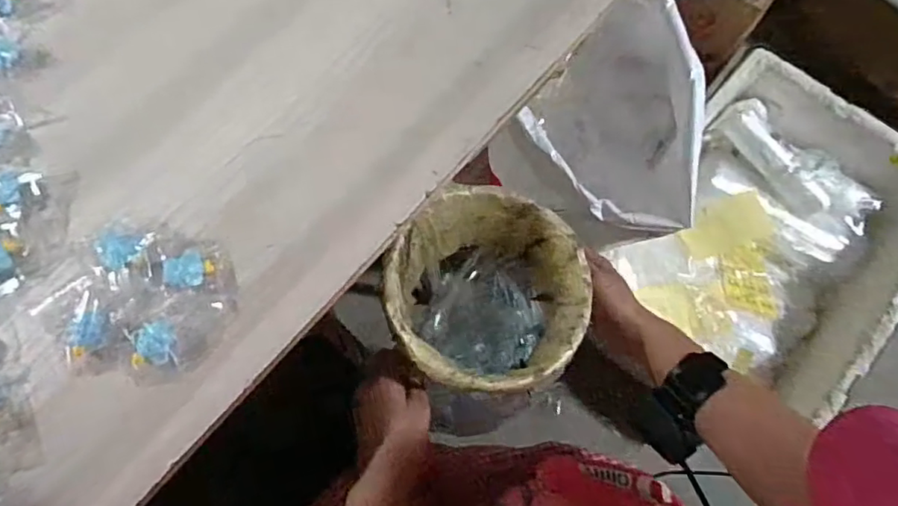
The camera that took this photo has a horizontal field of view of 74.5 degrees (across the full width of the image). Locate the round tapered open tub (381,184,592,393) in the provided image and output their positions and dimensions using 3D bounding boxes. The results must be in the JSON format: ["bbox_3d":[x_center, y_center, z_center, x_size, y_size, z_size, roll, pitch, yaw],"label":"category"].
[{"bbox_3d":[0.035,0.044,0.564,0.169,0.150,0.172,0,74,-1],"label":"round tapered open tub"}]

